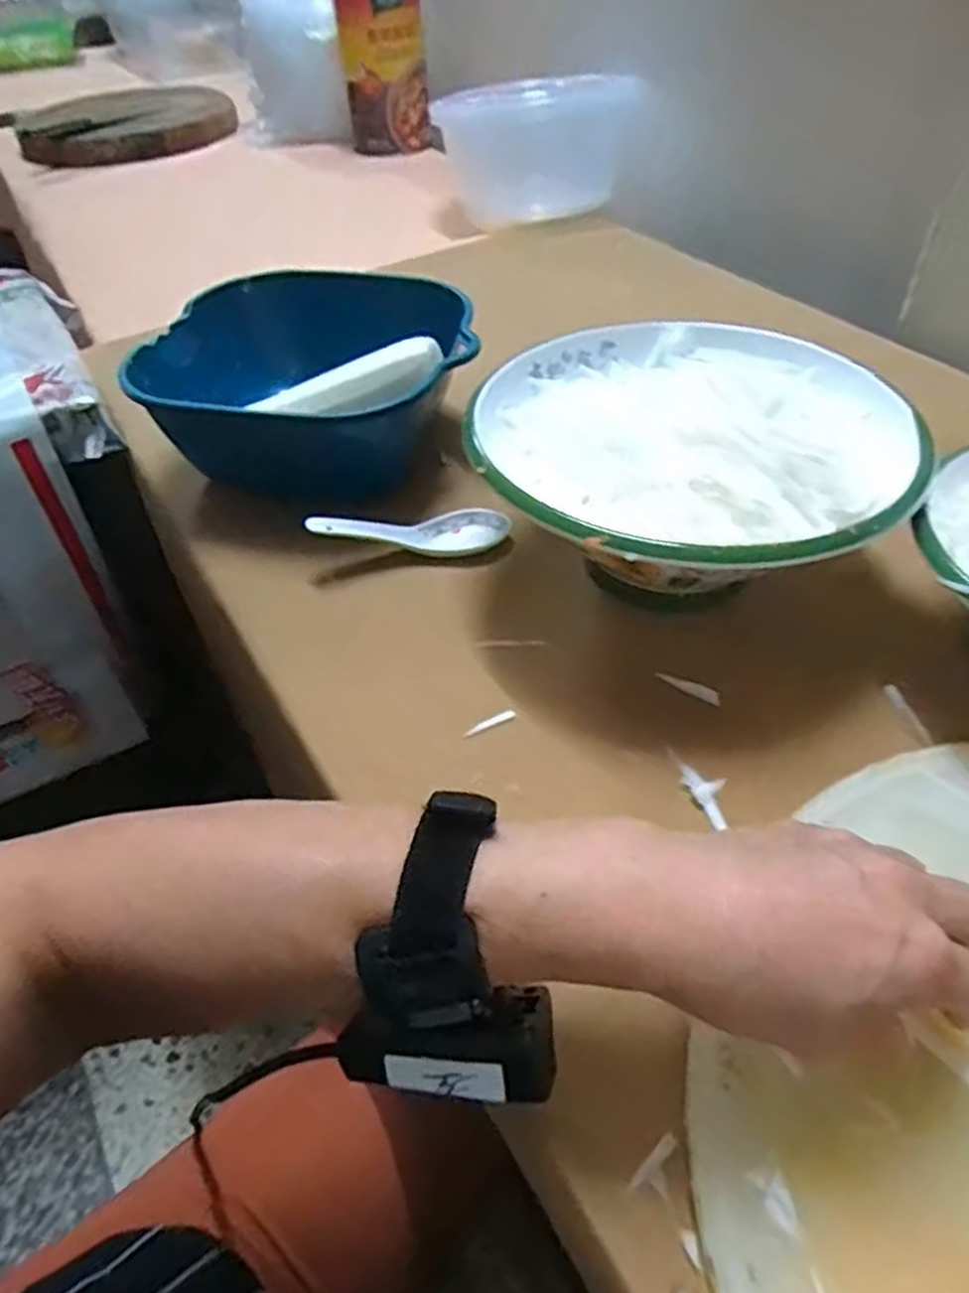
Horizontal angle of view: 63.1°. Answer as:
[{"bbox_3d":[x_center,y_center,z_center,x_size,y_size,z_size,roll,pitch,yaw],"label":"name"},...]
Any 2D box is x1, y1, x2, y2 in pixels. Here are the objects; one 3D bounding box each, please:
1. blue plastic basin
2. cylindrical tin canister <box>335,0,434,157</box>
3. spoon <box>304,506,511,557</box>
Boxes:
[{"bbox_3d":[-0.123,-0.189,0.566,0.218,0.096,0.147,-9,46,-6],"label":"blue plastic basin"},{"bbox_3d":[-0.139,-0.808,1.088,0.108,0.207,0.094,-11,46,-7],"label":"cylindrical tin canister"},{"bbox_3d":[-0.048,-0.073,0.496,0.124,0.021,0.036,-3,46,-21],"label":"spoon"}]

